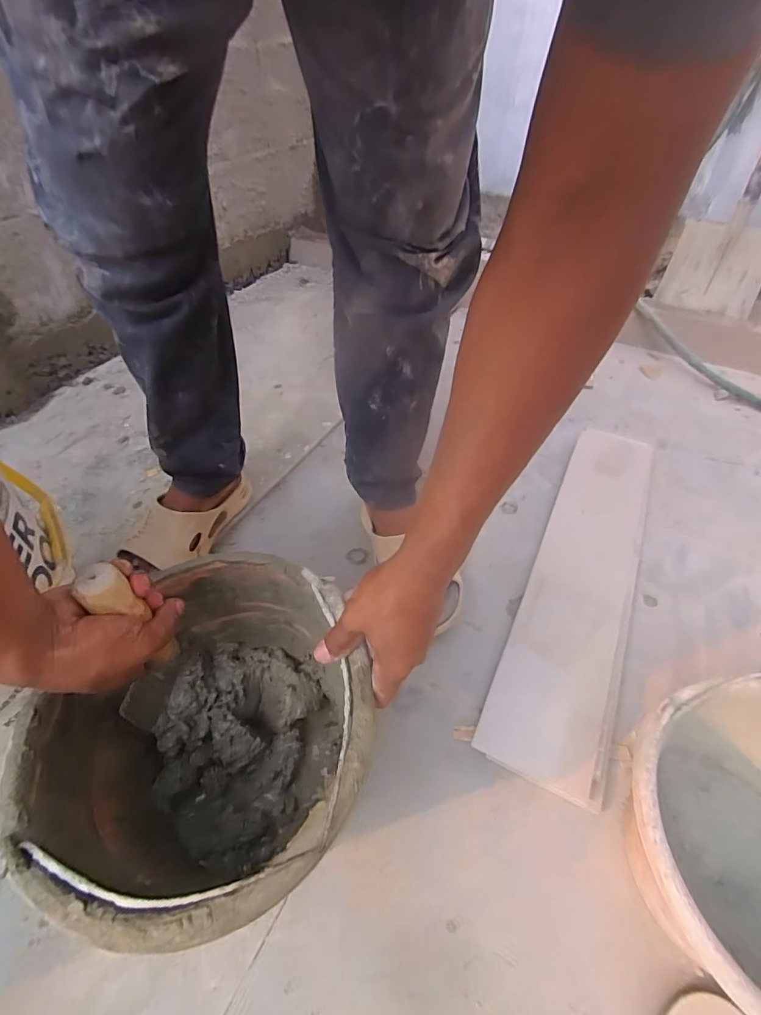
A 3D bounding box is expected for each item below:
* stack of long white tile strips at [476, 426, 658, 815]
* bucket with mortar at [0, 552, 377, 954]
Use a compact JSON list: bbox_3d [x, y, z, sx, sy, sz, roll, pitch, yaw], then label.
[{"bbox_3d":[0.295,0.084,0.645,0.136,0.014,0.611,21,51,17],"label":"stack of long white tile strips"},{"bbox_3d":[-0.128,0.204,0.403,0.233,0.198,0.256,1,52,-2],"label":"bucket with mortar"}]

